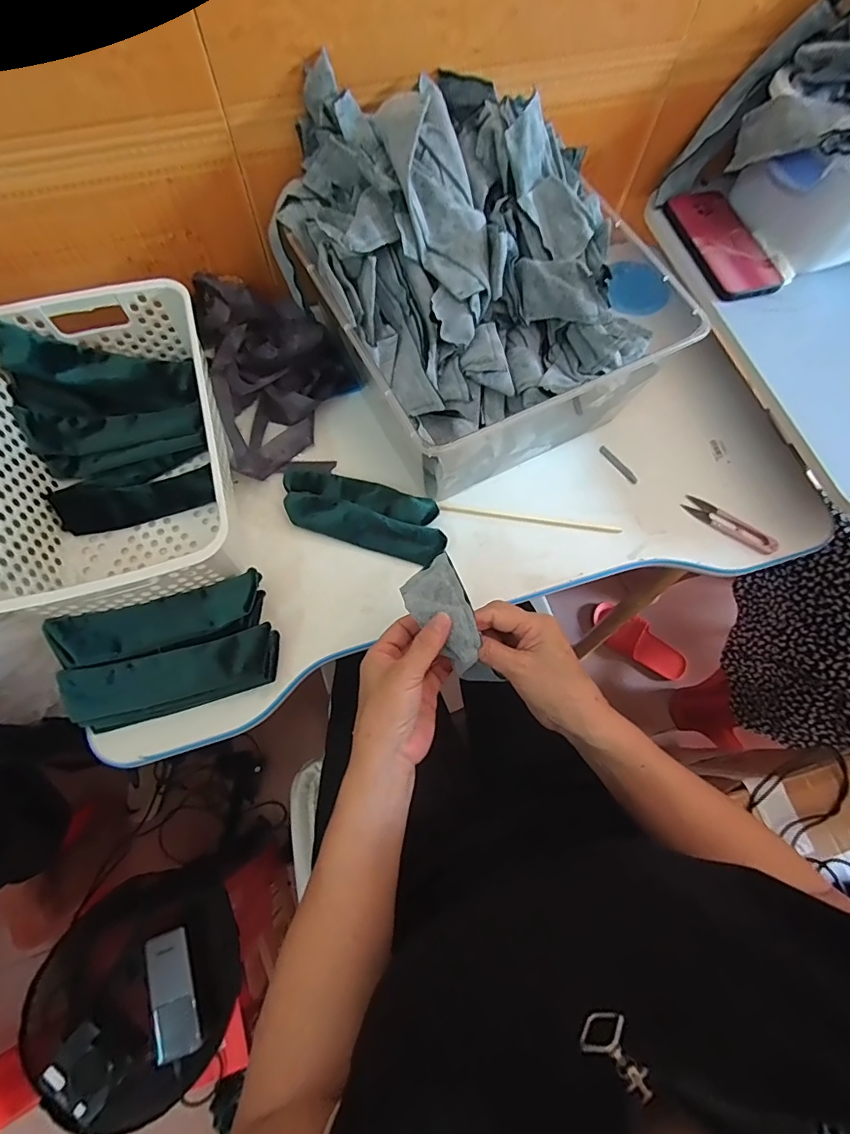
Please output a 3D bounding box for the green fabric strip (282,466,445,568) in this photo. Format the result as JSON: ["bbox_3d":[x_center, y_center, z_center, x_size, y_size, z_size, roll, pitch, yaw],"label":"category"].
[{"bbox_3d":[-0.066,-0.059,0.500,0.183,0.024,0.070,19,71,4],"label":"green fabric strip"}]

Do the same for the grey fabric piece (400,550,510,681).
[{"bbox_3d":[0.020,0.046,0.390,0.045,0.024,0.106,-25,76,-10],"label":"grey fabric piece"}]

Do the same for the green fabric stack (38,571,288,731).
[{"bbox_3d":[-0.230,0.076,0.437,0.179,0.035,0.100,-14,72,-7],"label":"green fabric stack"}]

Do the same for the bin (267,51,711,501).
[{"bbox_3d":[0.046,-0.286,0.486,0.301,0.182,0.342,-27,74,-11],"label":"bin"}]

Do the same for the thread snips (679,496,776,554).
[{"bbox_3d":[0.325,-0.046,0.517,0.100,0.006,0.022,33,73,9],"label":"thread snips"}]

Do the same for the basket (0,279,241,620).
[{"bbox_3d":[-0.299,-0.108,0.467,0.207,0.110,0.312,-15,72,-8],"label":"basket"}]

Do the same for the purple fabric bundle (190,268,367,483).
[{"bbox_3d":[-0.157,-0.215,0.534,0.150,0.071,0.237,-18,72,-8],"label":"purple fabric bundle"}]

